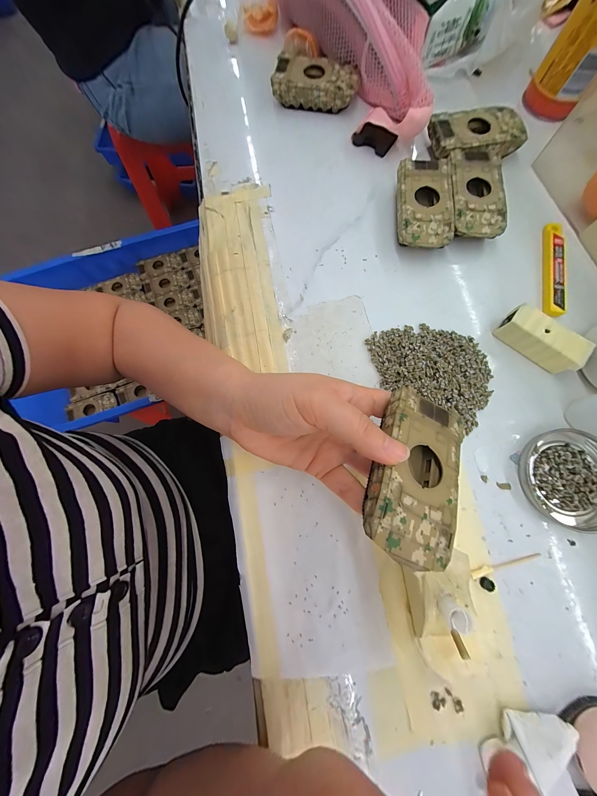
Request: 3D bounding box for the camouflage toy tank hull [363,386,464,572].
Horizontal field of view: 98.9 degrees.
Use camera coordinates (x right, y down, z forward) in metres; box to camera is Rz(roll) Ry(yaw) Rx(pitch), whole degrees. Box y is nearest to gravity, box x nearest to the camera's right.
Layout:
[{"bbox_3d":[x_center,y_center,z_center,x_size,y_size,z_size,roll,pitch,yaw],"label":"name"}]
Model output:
[{"bbox_3d":[0.069,0.046,0.155,0.054,0.020,0.097,26,64,-7],"label":"camouflage toy tank hull"}]

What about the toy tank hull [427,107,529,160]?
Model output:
[{"bbox_3d":[0.192,-0.281,0.278,0.094,0.024,0.051,-8,78,0],"label":"toy tank hull"}]

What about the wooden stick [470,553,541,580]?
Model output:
[{"bbox_3d":[0.165,0.132,0.202,0.059,0.004,0.006,-16,78,-2],"label":"wooden stick"}]

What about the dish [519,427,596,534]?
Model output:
[{"bbox_3d":[0.230,0.068,0.213,0.080,0.007,0.077,0,78,2],"label":"dish"}]

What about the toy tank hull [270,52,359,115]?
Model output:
[{"bbox_3d":[0.021,-0.369,0.301,0.093,0.028,0.047,9,78,3],"label":"toy tank hull"}]

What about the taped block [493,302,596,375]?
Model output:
[{"bbox_3d":[0.215,-0.054,0.229,0.068,0.025,0.027,39,82,9],"label":"taped block"}]

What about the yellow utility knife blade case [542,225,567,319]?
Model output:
[{"bbox_3d":[0.251,-0.128,0.252,0.020,0.006,0.102,11,78,4],"label":"yellow utility knife blade case"}]

